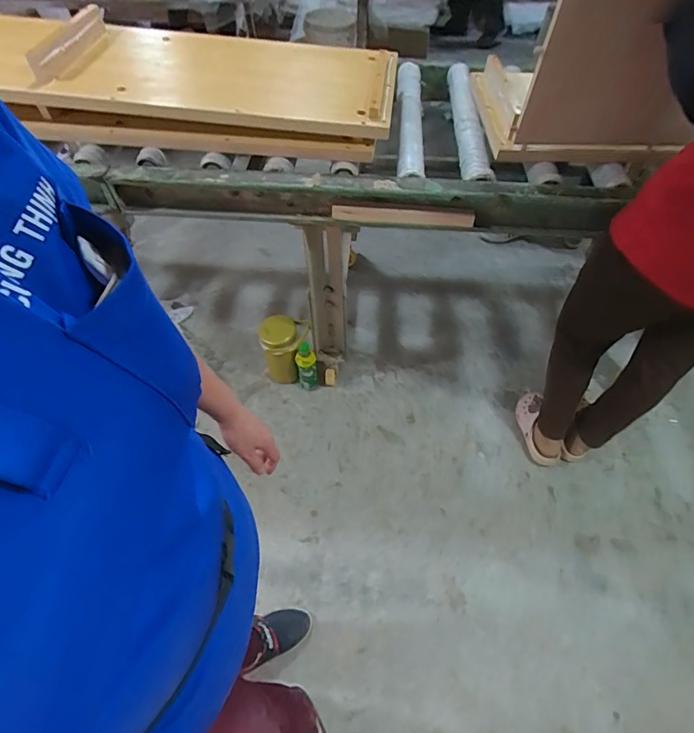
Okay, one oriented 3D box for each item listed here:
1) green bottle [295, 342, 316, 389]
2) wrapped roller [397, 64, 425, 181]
[{"bbox_3d":[-0.137,0.002,1.449,0.072,0.203,0.059,-8,56,-7],"label":"green bottle"},{"bbox_3d":[0.160,-0.650,1.119,0.058,0.075,0.584,4,55,1],"label":"wrapped roller"}]

